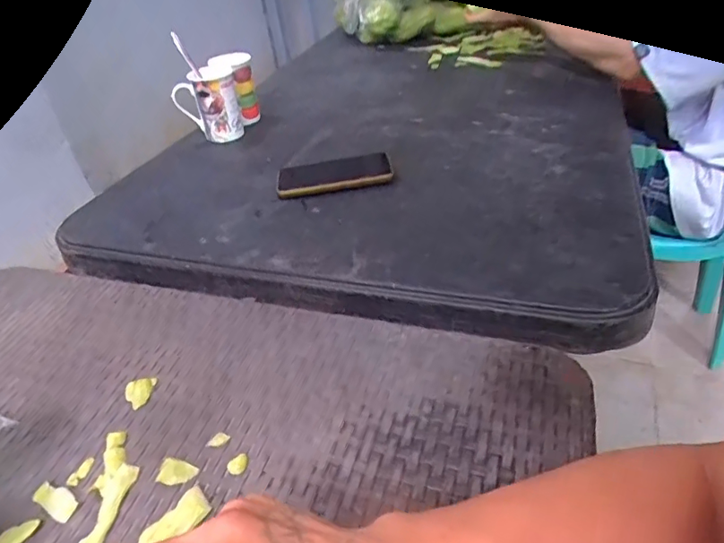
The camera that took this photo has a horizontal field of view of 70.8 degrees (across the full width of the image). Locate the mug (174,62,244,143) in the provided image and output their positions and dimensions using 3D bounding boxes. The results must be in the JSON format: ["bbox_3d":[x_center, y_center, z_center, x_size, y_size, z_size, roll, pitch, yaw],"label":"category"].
[{"bbox_3d":[-0.270,-0.308,0.881,0.104,0.166,0.089,-12,38,-8],"label":"mug"}]

